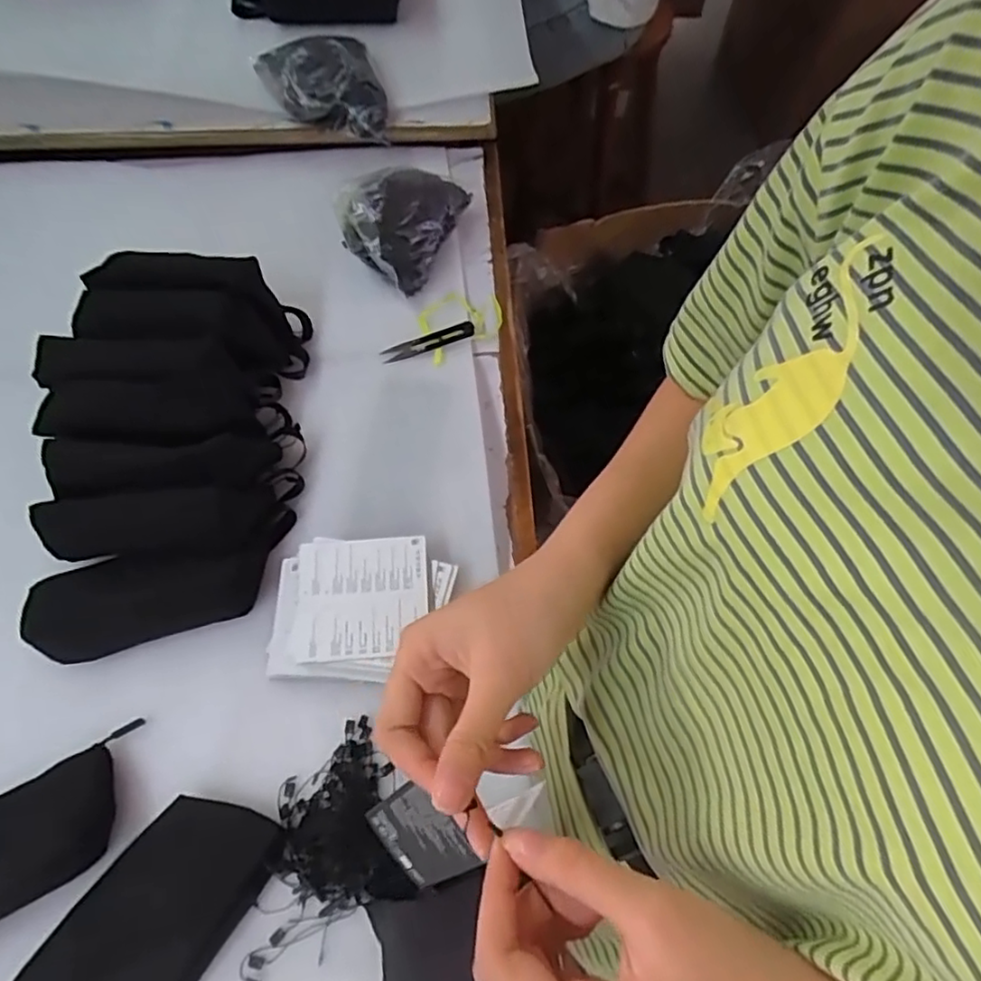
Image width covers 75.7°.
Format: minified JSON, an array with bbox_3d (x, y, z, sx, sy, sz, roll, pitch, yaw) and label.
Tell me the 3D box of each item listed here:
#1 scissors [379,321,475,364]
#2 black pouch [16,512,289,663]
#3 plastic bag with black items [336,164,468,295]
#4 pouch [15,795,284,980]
[{"bbox_3d":[-0.065,-0.158,0.670,0.102,0.004,0.022,-21,65,-11],"label":"scissors"},{"bbox_3d":[-0.279,0.080,0.539,0.222,0.040,0.086,-15,64,-8],"label":"black pouch"},{"bbox_3d":[-0.092,-0.309,0.706,0.094,0.083,0.153,25,66,12],"label":"plastic bag with black items"},{"bbox_3d":[-0.242,0.309,0.427,0.093,0.028,0.207,30,67,14],"label":"pouch"}]

